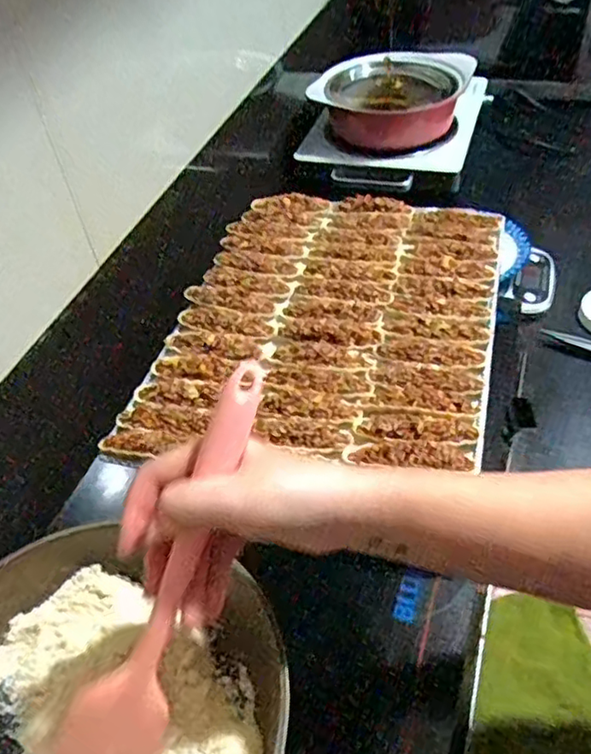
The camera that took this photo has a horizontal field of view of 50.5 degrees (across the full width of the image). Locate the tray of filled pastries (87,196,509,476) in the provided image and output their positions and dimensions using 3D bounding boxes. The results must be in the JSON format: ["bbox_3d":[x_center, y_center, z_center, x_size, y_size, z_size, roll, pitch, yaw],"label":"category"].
[{"bbox_3d":[0.039,-0.071,0.654,0.324,0.035,0.439,7,47,14],"label":"tray of filled pastries"}]

